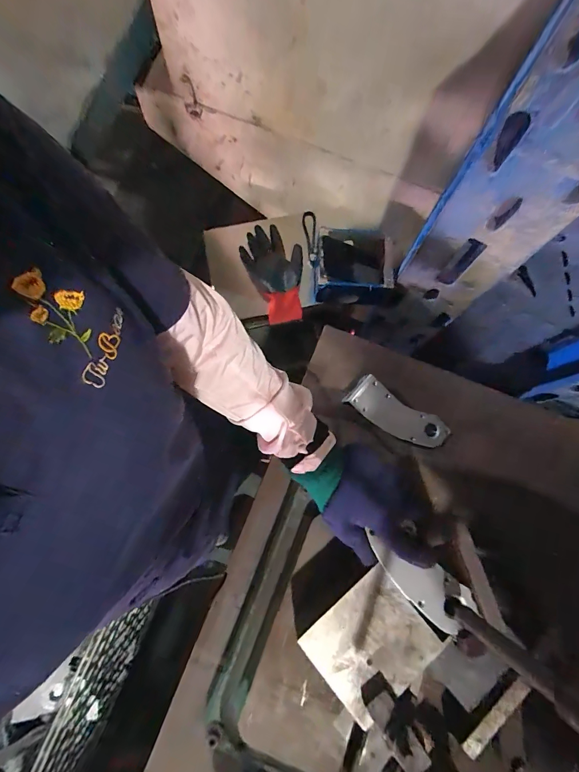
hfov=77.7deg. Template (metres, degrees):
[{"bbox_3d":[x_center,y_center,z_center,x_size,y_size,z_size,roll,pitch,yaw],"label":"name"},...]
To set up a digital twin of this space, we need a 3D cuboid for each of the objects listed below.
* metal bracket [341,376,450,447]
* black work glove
[{"bbox_3d":[0.182,0.049,0.607,0.176,0.031,0.064,30,77,6],"label":"metal bracket"},{"bbox_3d":[-0.033,-0.242,0.768,0.124,0.034,0.209,-7,76,-3],"label":"black work glove"}]

